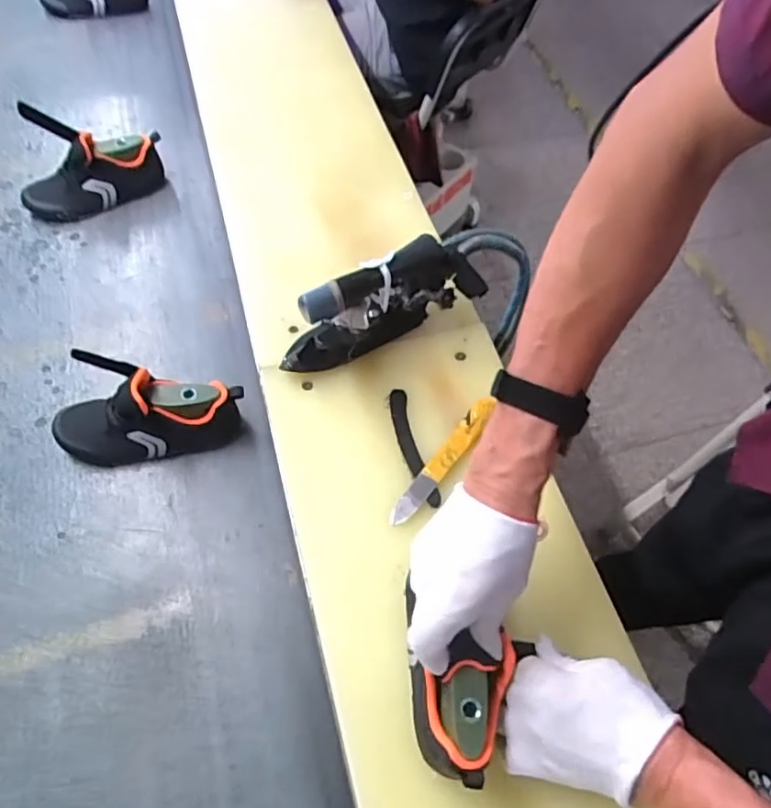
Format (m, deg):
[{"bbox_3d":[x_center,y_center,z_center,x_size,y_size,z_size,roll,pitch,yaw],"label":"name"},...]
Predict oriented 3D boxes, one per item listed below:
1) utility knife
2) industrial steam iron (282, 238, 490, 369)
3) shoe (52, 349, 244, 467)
[{"bbox_3d":[0.061,0.057,0.592,0.026,0.009,0.164,33,65,15],"label":"utility knife"},{"bbox_3d":[-0.007,-0.105,0.627,0.226,0.100,0.071,-24,63,-17],"label":"industrial steam iron"},{"bbox_3d":[-0.257,0.006,0.613,0.193,0.121,0.074,-7,62,-6],"label":"shoe"}]

